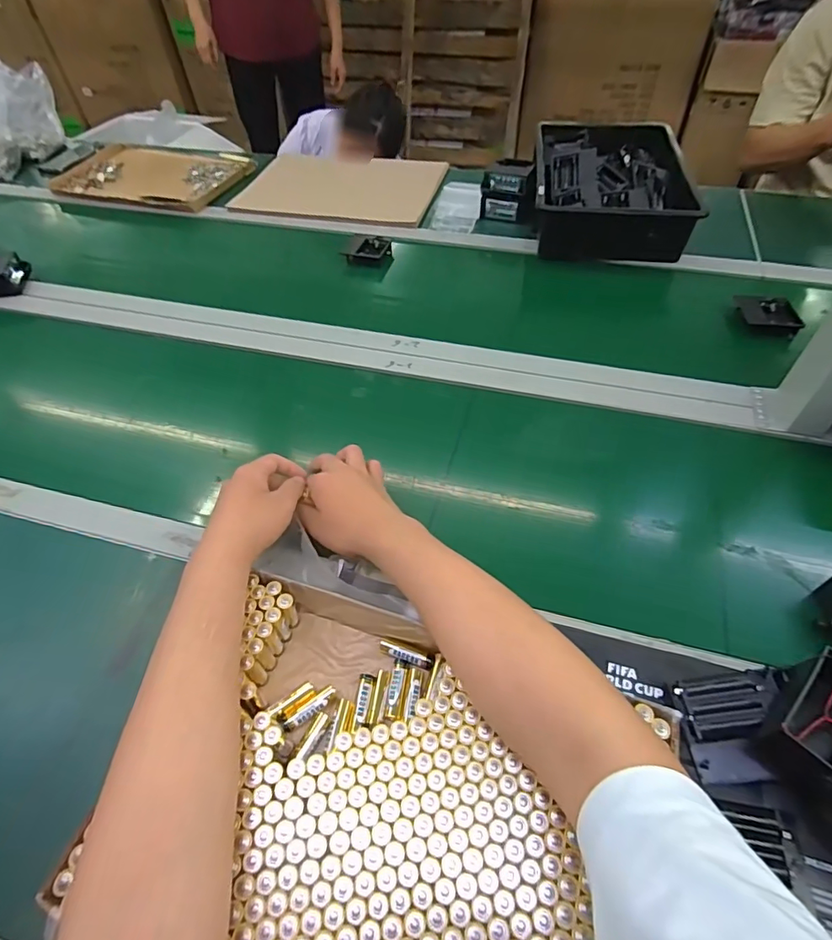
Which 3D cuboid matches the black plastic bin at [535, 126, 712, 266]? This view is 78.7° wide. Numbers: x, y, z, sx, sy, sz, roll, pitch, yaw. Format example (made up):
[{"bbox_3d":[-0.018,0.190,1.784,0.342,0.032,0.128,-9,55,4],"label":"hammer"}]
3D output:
[{"bbox_3d":[0.368,-0.561,0.987,0.273,0.111,0.411,6,51,8],"label":"black plastic bin"}]

